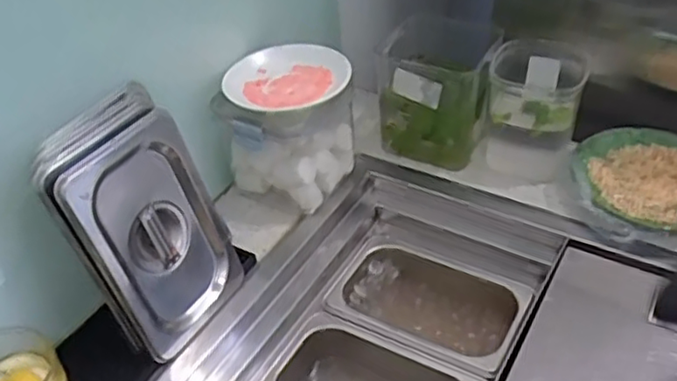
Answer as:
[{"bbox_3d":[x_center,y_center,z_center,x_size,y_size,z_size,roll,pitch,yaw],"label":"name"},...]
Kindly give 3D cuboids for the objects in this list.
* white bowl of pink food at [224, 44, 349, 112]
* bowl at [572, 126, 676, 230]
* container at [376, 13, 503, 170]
[{"bbox_3d":[-0.045,-0.102,0.599,0.095,0.031,0.095,-2,40,1],"label":"white bowl of pink food"},{"bbox_3d":[0.295,-0.010,0.620,0.136,0.027,0.131,-2,40,1],"label":"bowl"},{"bbox_3d":[0.100,-0.104,0.679,0.102,0.108,0.105,15,43,20],"label":"container"}]

